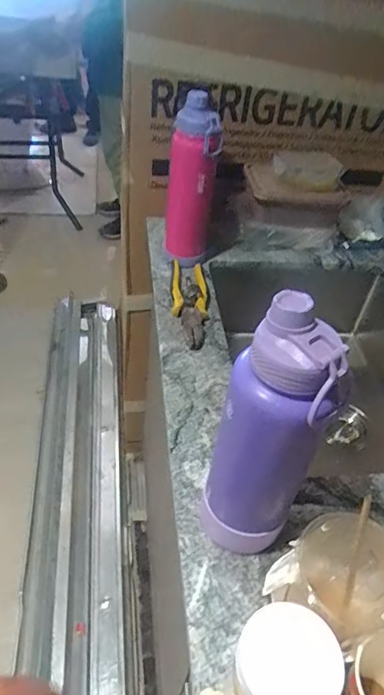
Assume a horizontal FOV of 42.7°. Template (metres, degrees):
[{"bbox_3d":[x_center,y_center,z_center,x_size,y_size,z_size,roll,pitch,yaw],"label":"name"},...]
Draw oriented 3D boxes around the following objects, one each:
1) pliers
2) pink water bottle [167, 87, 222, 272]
[{"bbox_3d":[-0.003,-0.076,0.818,0.060,0.026,0.203,3,43,-4],"label":"pliers"},{"bbox_3d":[0.000,-0.267,0.833,0.078,0.283,0.068,3,43,-5],"label":"pink water bottle"}]

